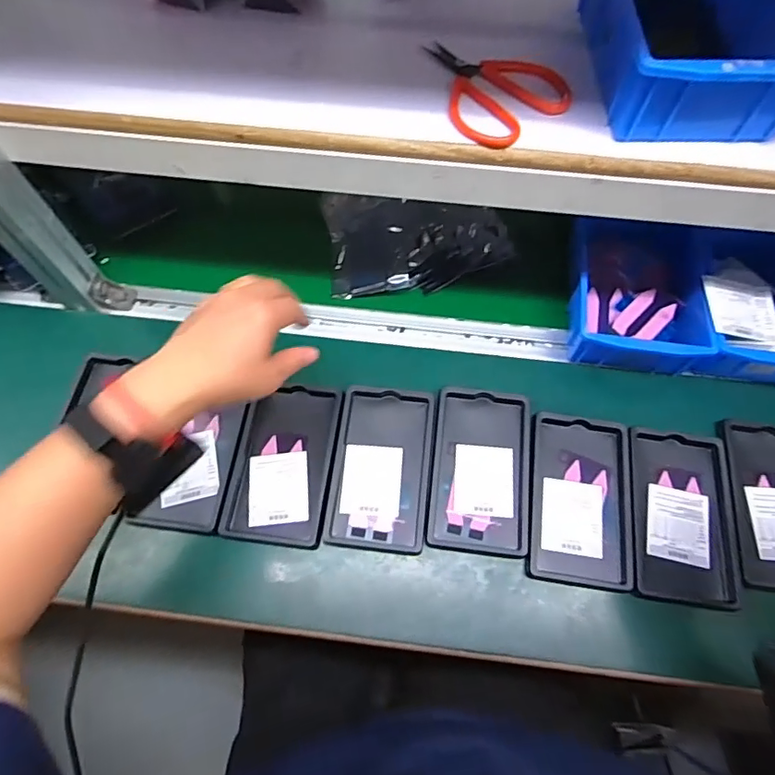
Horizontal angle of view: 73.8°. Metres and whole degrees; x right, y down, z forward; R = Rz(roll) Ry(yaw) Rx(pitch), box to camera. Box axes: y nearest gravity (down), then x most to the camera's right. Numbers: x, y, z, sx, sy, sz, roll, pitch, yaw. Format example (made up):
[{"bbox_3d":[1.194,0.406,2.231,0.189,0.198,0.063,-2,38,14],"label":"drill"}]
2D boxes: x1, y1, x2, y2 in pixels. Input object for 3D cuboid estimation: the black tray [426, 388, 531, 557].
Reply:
[{"bbox_3d":[0.092,0.079,0.510,0.094,0.020,0.157,7,62,2],"label":"black tray"}]

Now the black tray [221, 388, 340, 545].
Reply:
[{"bbox_3d":[-0.102,0.073,0.509,0.093,0.020,0.151,7,62,2],"label":"black tray"}]

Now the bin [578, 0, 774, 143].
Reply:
[{"bbox_3d":[0.231,-0.275,0.394,0.130,0.068,0.192,0,62,-1],"label":"bin"}]

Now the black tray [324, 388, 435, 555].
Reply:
[{"bbox_3d":[-0.004,0.076,0.507,0.094,0.019,0.155,6,62,2],"label":"black tray"}]

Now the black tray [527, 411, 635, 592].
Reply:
[{"bbox_3d":[0.186,0.105,0.496,0.095,0.015,0.157,9,62,3],"label":"black tray"}]

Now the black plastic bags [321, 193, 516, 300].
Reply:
[{"bbox_3d":[0.036,-0.177,0.621,0.211,0.049,0.122,-3,62,-3],"label":"black plastic bags"}]

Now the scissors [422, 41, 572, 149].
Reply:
[{"bbox_3d":[0.075,-0.240,0.409,0.086,0.017,0.117,-36,69,-18],"label":"scissors"}]

